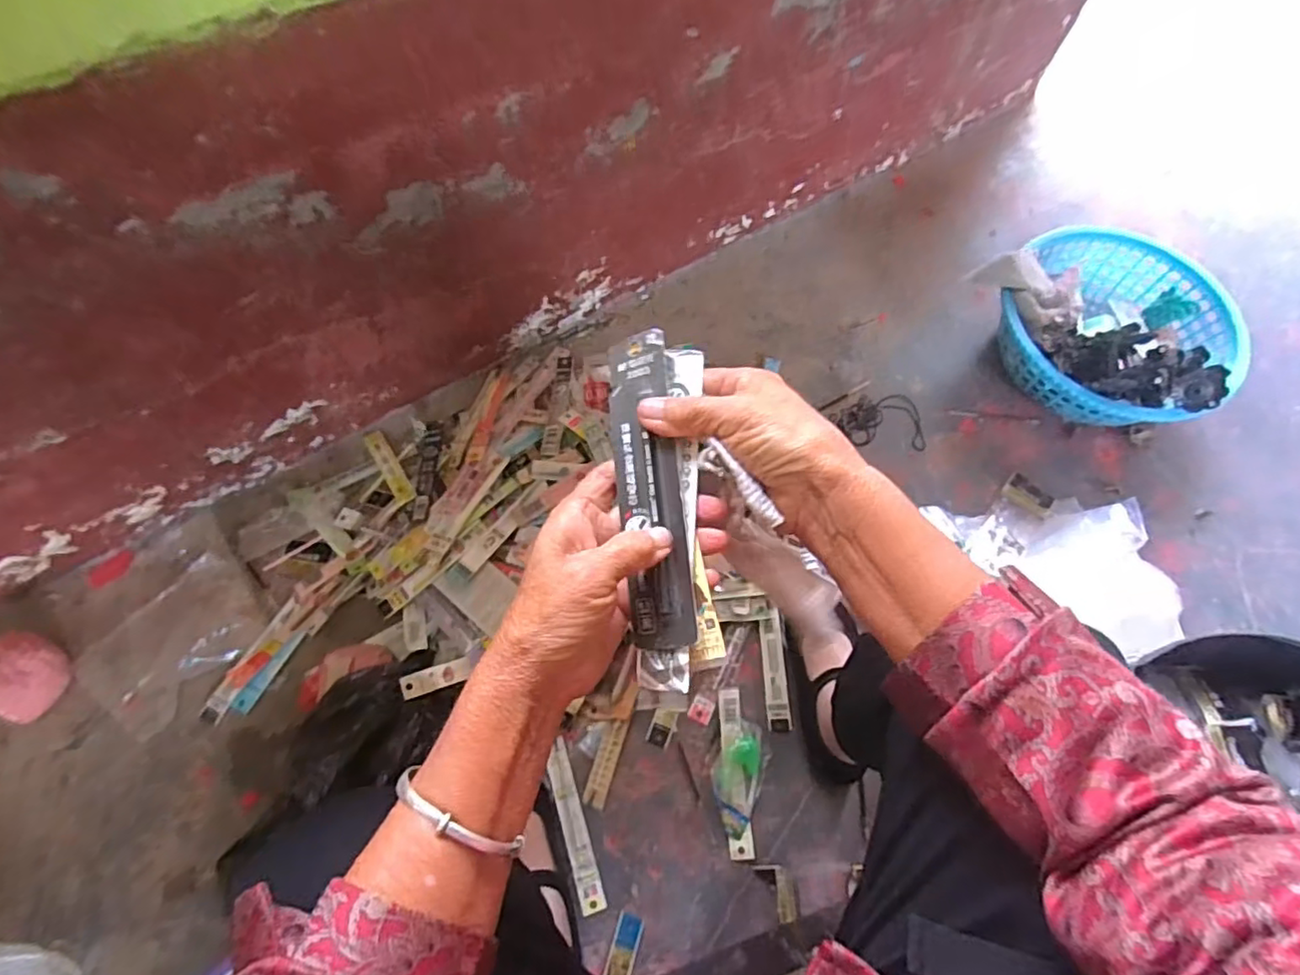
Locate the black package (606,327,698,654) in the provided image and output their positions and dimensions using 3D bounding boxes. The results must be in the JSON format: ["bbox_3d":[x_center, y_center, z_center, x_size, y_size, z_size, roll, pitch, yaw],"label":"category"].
[{"bbox_3d":[-0.001,-0.002,0.323,0.034,0.007,0.168,-10,76,19],"label":"black package"}]

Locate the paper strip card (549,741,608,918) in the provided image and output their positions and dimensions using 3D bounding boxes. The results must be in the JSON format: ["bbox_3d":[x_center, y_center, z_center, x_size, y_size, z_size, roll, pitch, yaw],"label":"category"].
[{"bbox_3d":[-0.083,0.366,0.665,0.026,0.007,0.169,-13,69,-15],"label":"paper strip card"}]

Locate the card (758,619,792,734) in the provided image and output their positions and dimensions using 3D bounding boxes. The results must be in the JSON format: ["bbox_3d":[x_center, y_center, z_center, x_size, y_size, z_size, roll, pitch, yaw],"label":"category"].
[{"bbox_3d":[0.151,0.224,0.739,0.028,0.004,0.128,-5,72,6],"label":"card"}]

